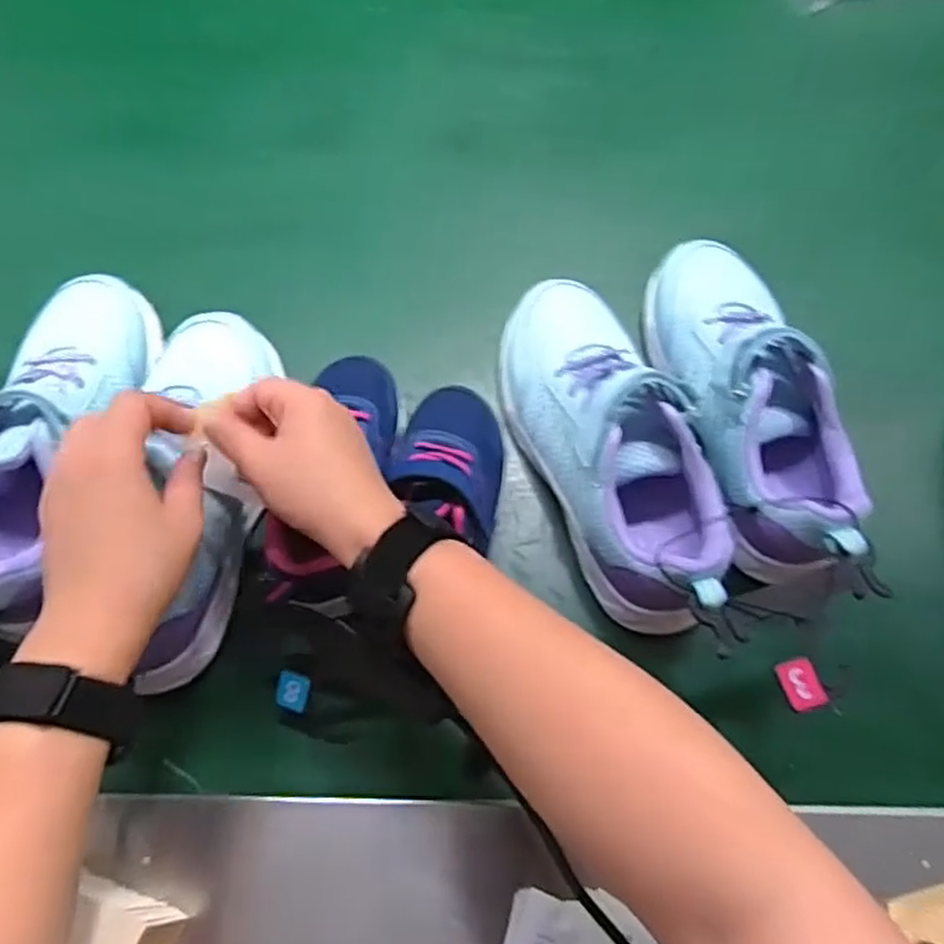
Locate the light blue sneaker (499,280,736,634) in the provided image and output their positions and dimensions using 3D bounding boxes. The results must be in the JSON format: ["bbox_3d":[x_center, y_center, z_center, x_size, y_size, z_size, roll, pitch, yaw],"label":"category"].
[{"bbox_3d":[0.083,-0.017,0.468,0.083,0.095,0.242,-21,65,-11],"label":"light blue sneaker"}]

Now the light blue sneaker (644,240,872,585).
[{"bbox_3d":[0.175,-0.050,0.468,0.084,0.078,0.246,-9,63,-6],"label":"light blue sneaker"}]

